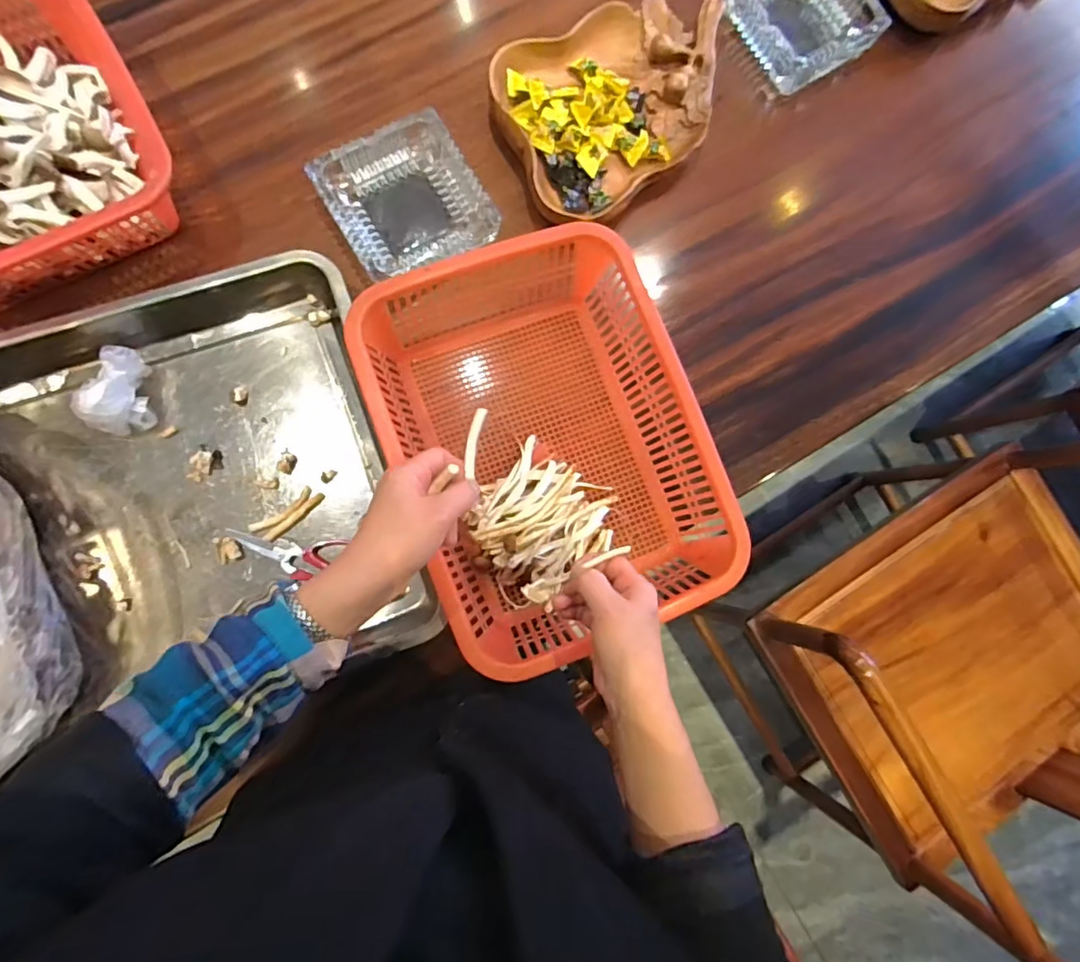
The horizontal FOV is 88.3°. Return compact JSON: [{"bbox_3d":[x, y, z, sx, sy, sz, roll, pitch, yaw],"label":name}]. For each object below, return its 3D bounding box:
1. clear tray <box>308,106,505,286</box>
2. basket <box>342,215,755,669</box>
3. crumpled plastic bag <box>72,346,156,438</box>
[{"bbox_3d":[-0.142,-0.291,0.585,0.146,0.042,0.146,-31,87,-9],"label":"clear tray"},{"bbox_3d":[0.003,-0.032,0.549,0.273,0.116,0.367,-22,86,-8],"label":"basket"},{"bbox_3d":[-0.403,-0.084,0.527,0.052,0.060,0.075,-3,84,-7],"label":"crumpled plastic bag"}]

